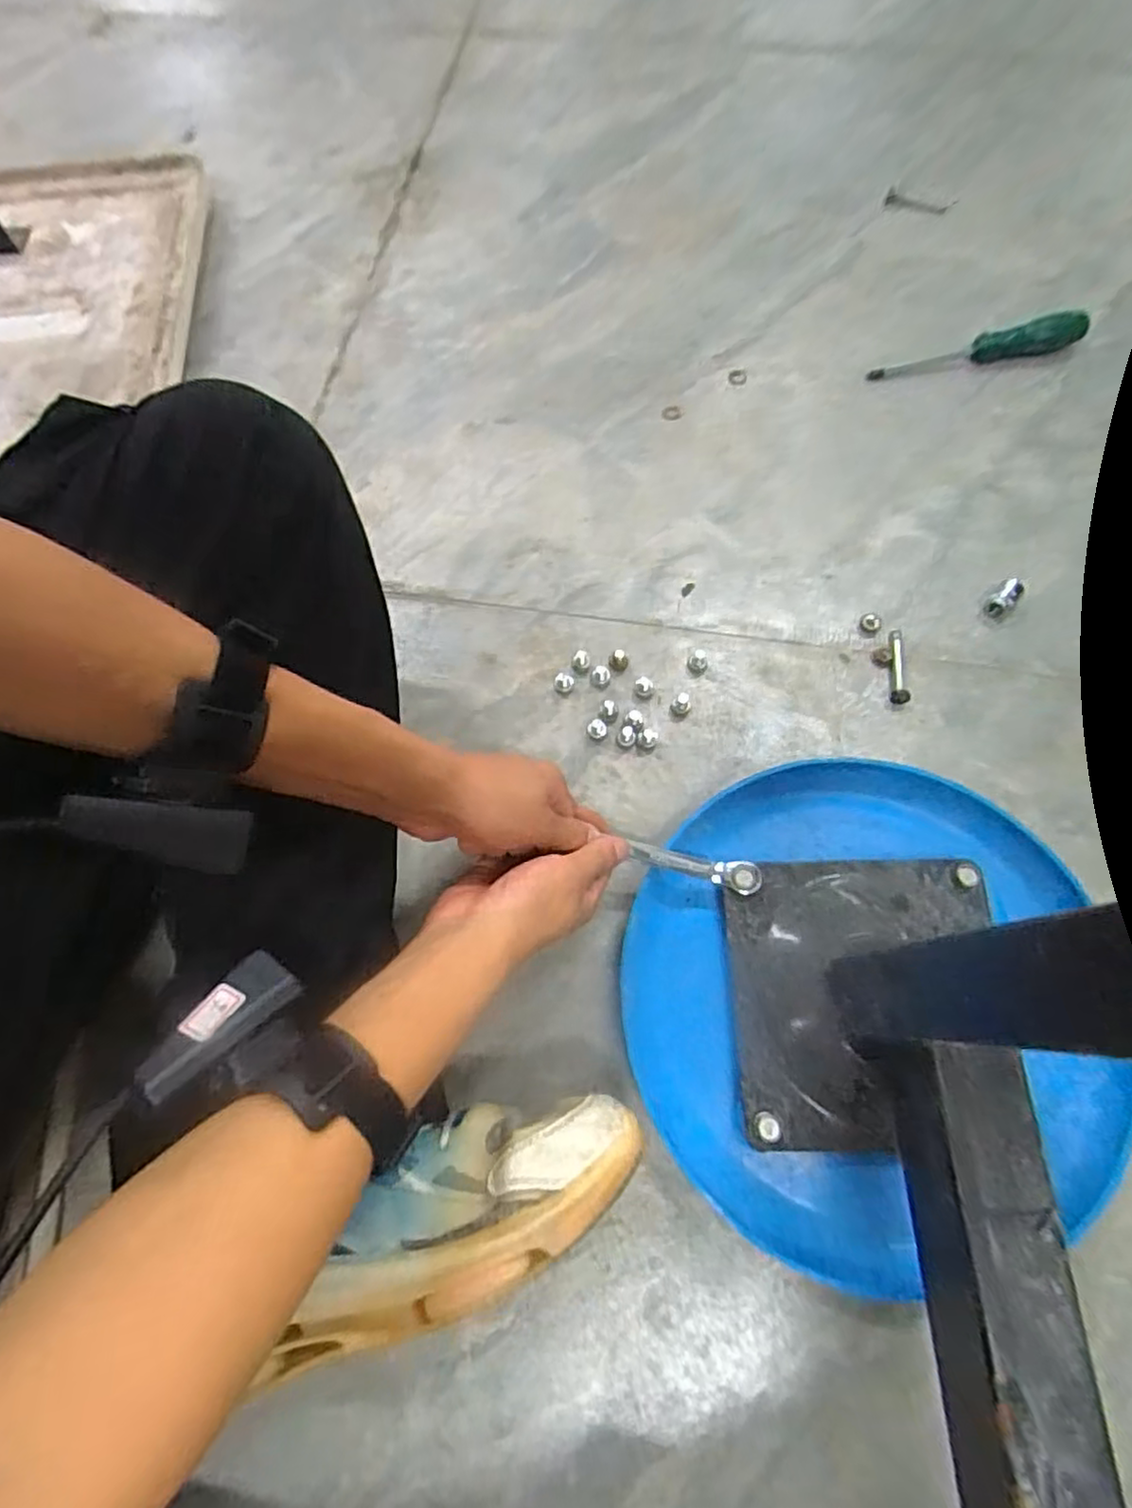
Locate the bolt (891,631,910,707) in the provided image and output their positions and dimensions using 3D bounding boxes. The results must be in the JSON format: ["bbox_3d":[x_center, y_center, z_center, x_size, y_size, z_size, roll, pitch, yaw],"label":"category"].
[{"bbox_3d":[0.249,-0.066,0.524,0.011,0.009,0.061,9,69,4],"label":"bolt"}]

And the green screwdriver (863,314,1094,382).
[{"bbox_3d":[0.370,-0.368,0.631,0.196,0.021,0.026,-10,69,-3],"label":"green screwdriver"}]

